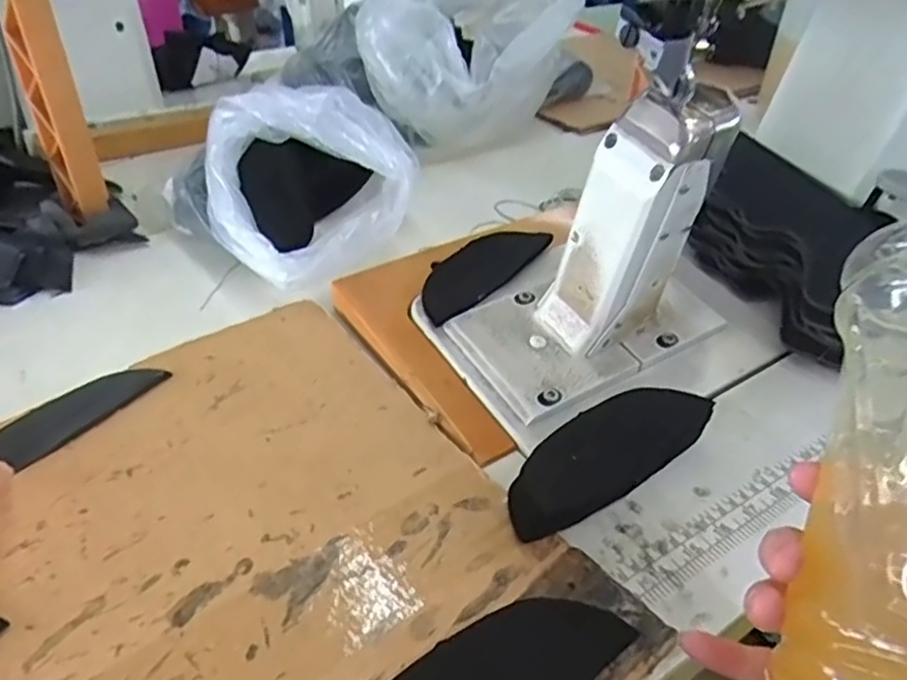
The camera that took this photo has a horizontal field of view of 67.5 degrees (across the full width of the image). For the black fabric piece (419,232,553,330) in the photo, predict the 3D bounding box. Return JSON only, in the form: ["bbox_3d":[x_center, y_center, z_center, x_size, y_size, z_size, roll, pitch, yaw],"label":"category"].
[{"bbox_3d":[0.019,-0.057,0.531,0.050,0.011,0.141,25,43,26],"label":"black fabric piece"}]

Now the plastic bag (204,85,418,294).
[{"bbox_3d":[-0.129,-0.129,0.558,0.167,0.122,0.173,-12,40,-18],"label":"plastic bag"}]

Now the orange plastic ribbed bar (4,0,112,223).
[{"bbox_3d":[-0.326,-0.186,0.564,0.040,0.191,0.034,-20,44,-25],"label":"orange plastic ribbed bar"}]

